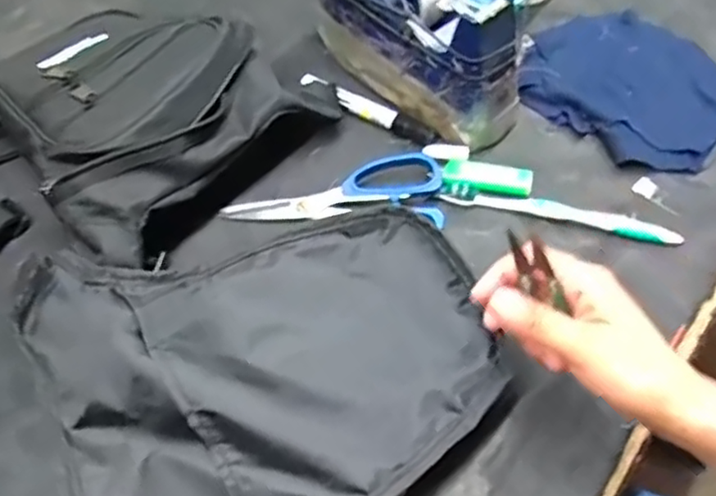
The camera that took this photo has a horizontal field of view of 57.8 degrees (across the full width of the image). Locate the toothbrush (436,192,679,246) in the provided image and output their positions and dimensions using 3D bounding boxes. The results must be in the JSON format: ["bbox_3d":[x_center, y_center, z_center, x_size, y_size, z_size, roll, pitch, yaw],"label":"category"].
[{"bbox_3d":[0.152,-0.026,0.492,0.174,0.011,0.014,13,60,13],"label":"toothbrush"}]

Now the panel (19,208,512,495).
[{"bbox_3d":[-0.051,0.061,0.377,0.257,0.072,0.228,-25,60,-11],"label":"panel"}]

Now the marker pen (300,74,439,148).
[{"bbox_3d":[0.007,-0.122,0.568,0.135,0.019,0.018,27,64,20],"label":"marker pen"}]

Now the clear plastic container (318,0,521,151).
[{"bbox_3d":[0.042,-0.183,0.535,0.072,0.115,0.209,-35,62,-16],"label":"clear plastic container"}]

